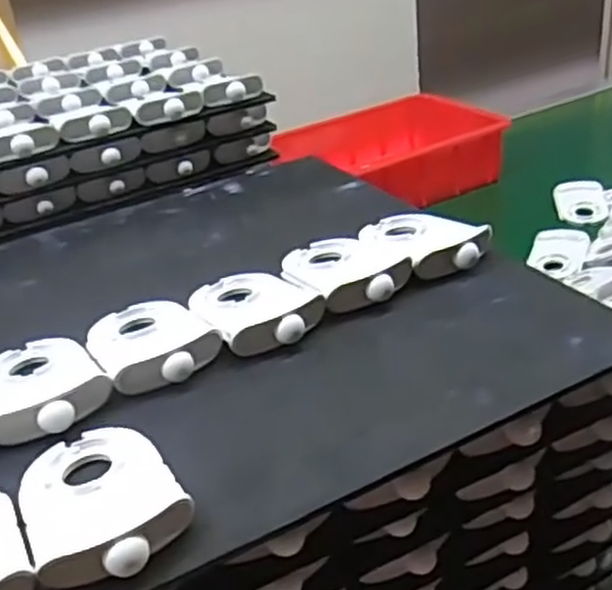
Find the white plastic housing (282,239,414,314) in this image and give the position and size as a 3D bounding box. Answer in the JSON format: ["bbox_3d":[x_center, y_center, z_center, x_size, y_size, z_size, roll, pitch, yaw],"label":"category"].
[{"bbox_3d":[0.020,-0.017,0.437,0.057,0.018,0.087,-23,33,-24],"label":"white plastic housing"}]

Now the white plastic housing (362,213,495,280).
[{"bbox_3d":[0.069,-0.035,0.457,0.055,0.017,0.084,-25,34,-28],"label":"white plastic housing"}]

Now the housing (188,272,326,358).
[{"bbox_3d":[-0.029,0.005,0.414,0.060,0.017,0.087,-21,33,-22],"label":"housing"}]

